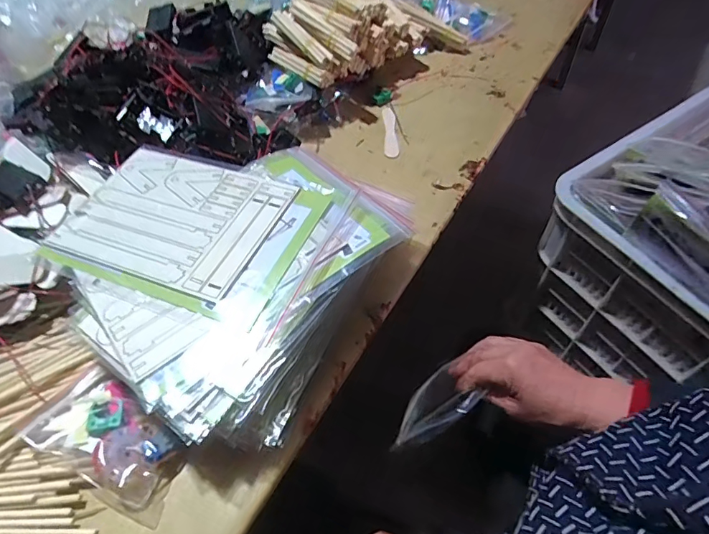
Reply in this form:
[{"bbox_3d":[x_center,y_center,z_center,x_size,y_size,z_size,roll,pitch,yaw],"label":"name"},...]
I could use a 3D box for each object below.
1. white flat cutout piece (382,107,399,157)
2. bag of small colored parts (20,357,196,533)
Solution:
[{"bbox_3d":[0.043,-0.164,0.576,0.016,0.005,0.087,-1,55,-1],"label":"white flat cutout piece"},{"bbox_3d":[-0.182,0.129,0.360,0.120,0.021,0.067,26,59,17],"label":"bag of small colored parts"}]

